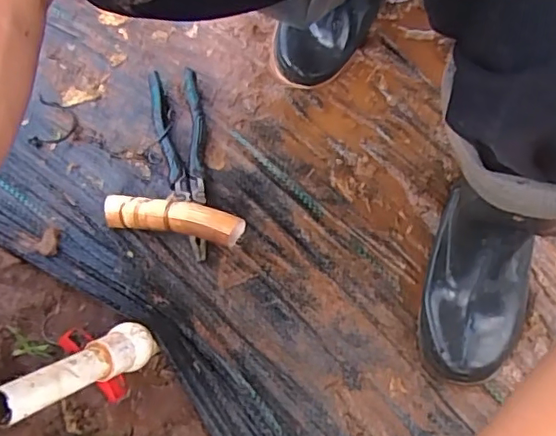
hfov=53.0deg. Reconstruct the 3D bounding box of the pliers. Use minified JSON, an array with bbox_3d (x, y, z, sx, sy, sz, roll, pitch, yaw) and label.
[{"bbox_3d":[-0.097,-0.061,0.590,0.050,0.018,0.217,-11,70,-4],"label":"pliers"}]

